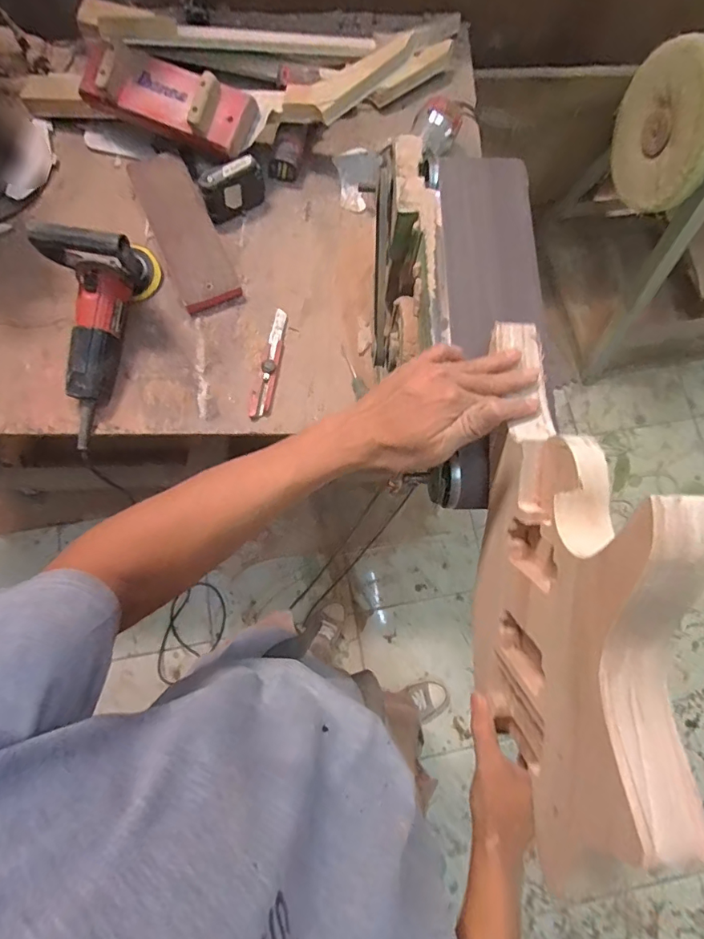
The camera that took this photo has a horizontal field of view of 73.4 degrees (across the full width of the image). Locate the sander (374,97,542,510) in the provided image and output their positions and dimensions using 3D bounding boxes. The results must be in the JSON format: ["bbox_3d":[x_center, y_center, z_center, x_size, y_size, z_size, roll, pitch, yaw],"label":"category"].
[{"bbox_3d":[0.118,-0.165,0.562,0.172,0.130,0.413,1,77,-3],"label":"sander"}]

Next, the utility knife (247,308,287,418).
[{"bbox_3d":[-0.133,-0.175,0.757,0.030,0.019,0.188,11,76,0],"label":"utility knife"}]

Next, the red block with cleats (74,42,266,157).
[{"bbox_3d":[-0.302,-0.609,0.779,0.293,0.072,0.110,23,96,3],"label":"red block with cleats"}]

